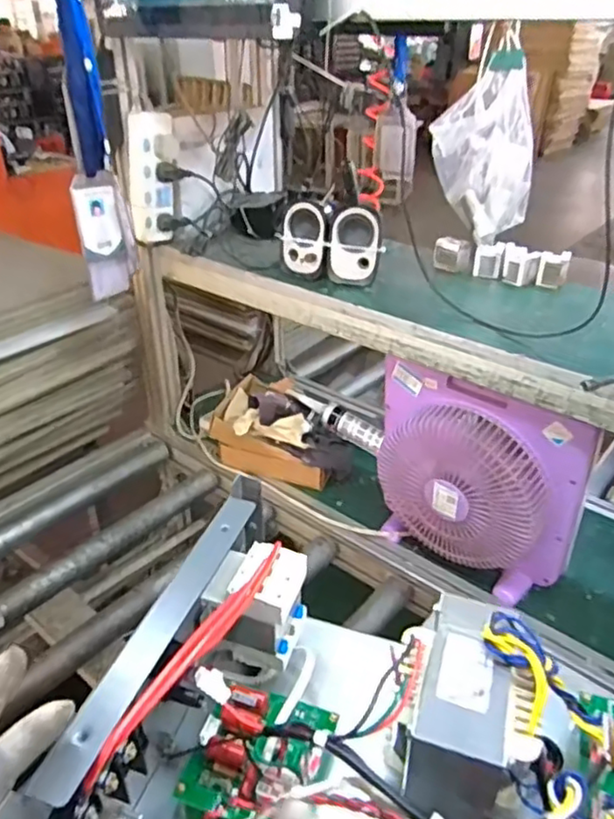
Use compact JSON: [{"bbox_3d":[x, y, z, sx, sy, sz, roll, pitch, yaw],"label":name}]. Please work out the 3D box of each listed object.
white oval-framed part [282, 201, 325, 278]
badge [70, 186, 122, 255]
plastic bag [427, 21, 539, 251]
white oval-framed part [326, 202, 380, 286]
[{"bbox_3d":[-0.006,-0.267,0.998,0.076,0.112,0.016,13,20,23],"label":"white oval-framed part"},{"bbox_3d":[-0.298,-0.270,0.906,0.005,0.090,0.073,15,23,38],"label":"badge"},{"bbox_3d":[0.290,-0.432,1.044,0.167,0.261,0.149,11,33,17],"label":"plastic bag"},{"bbox_3d":[0.078,-0.257,0.994,0.078,0.115,0.057,5,19,11],"label":"white oval-framed part"}]

